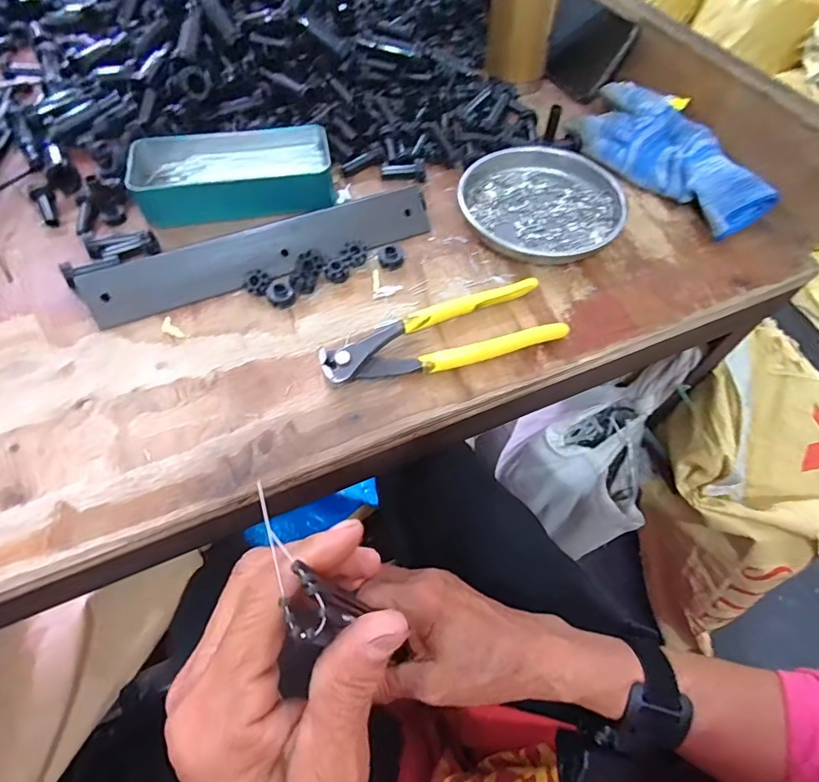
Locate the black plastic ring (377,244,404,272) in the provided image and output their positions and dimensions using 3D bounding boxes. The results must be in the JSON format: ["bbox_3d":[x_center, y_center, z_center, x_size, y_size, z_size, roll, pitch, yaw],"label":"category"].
[{"bbox_3d":[-0.014,-0.103,0.367,0.017,0.012,0.016,1,59,-2],"label":"black plastic ring"}]

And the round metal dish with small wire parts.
[{"bbox_3d":[0.105,-0.156,0.394,0.127,0.024,0.116,1,59,-2],"label":"round metal dish with small wire parts"}]

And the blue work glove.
[{"bbox_3d":[0.220,-0.202,0.419,0.072,0.045,0.180,-33,66,-20],"label":"blue work glove"}]

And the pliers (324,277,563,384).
[{"bbox_3d":[0.022,-0.037,0.329,0.163,0.016,0.049,-16,61,-12],"label":"pliers"}]

